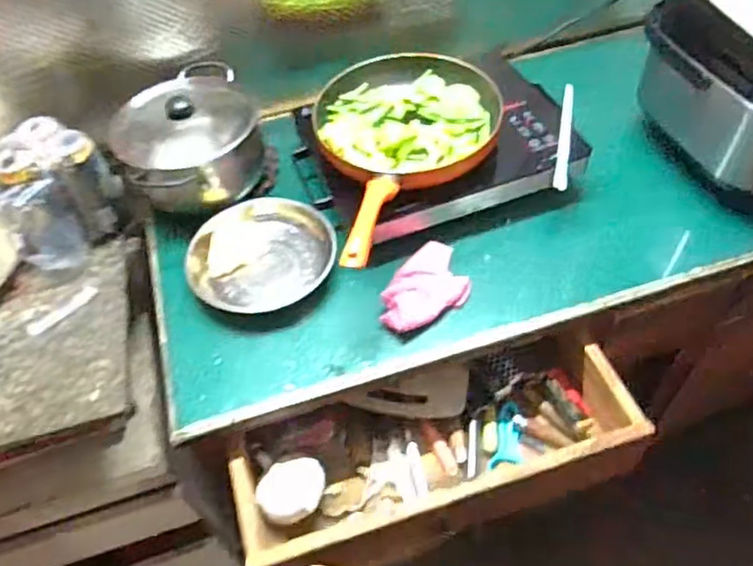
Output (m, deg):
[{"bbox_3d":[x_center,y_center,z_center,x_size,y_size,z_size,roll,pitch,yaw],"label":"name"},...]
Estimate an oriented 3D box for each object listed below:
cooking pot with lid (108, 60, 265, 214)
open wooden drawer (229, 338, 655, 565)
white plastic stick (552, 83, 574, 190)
[{"bbox_3d":[-0.299,-0.236,0.976,0.219,0.116,0.271,-22,54,-13],"label":"cooking pot with lid"},{"bbox_3d":[0.078,0.224,0.834,0.518,0.104,0.234,-14,53,-7],"label":"open wooden drawer"},{"bbox_3d":[0.287,-0.225,0.940,0.018,0.013,0.228,9,53,10],"label":"white plastic stick"}]

